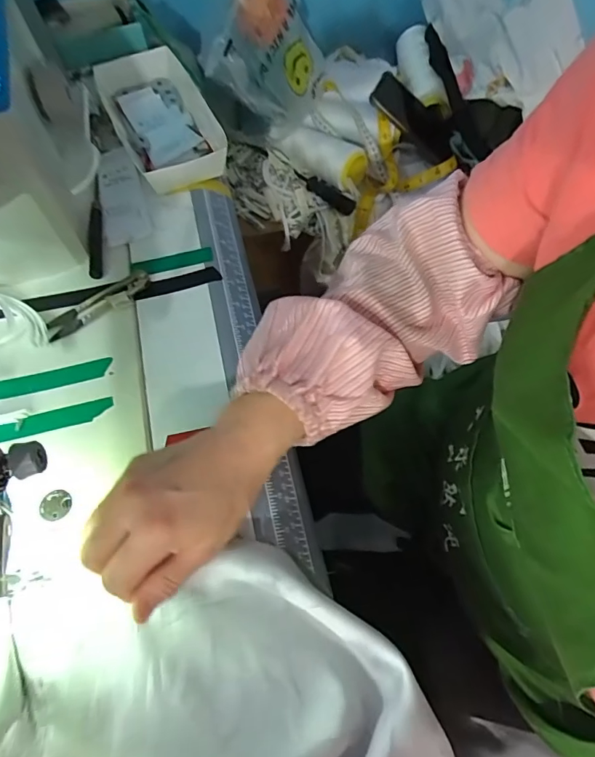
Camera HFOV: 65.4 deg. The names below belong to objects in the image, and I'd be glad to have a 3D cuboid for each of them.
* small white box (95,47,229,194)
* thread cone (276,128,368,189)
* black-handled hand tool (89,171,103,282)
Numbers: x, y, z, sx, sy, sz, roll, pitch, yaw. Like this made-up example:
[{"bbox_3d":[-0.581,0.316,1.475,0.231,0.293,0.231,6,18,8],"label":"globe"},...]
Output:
[{"bbox_3d":[-0.144,-0.271,0.486,0.090,0.042,0.182,-24,67,-8],"label":"small white box"},{"bbox_3d":[0.039,-0.338,0.691,0.133,0.045,0.055,36,72,17],"label":"thread cone"},{"bbox_3d":[-0.193,-0.147,0.442,0.012,0.007,0.123,-8,62,-7],"label":"black-handled hand tool"}]

